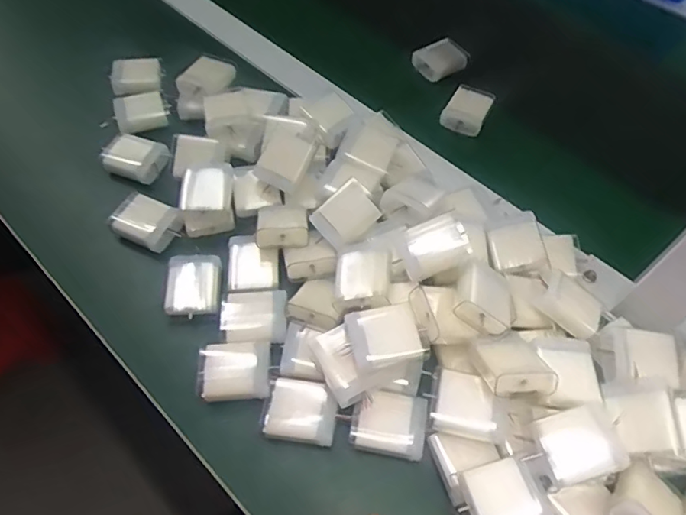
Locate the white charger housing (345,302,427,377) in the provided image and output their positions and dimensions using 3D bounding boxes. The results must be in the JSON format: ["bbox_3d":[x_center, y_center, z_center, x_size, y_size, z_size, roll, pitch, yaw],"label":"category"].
[{"bbox_3d":[0.030,0.062,0.380,0.050,0.040,0.040,-9,57,-8],"label":"white charger housing"}]

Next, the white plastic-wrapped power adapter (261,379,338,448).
[{"bbox_3d":[-0.030,0.110,0.380,0.051,0.013,0.041,9,56,4],"label":"white plastic-wrapped power adapter"}]

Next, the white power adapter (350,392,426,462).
[{"bbox_3d":[0.033,0.116,0.371,0.050,0.017,0.042,8,66,9],"label":"white power adapter"}]

